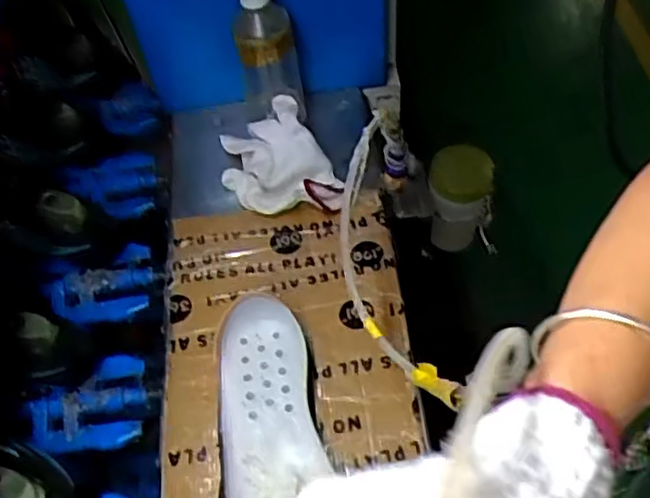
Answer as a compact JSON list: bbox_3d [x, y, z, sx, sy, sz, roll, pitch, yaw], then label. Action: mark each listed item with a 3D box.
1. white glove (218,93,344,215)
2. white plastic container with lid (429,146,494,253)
[{"bbox_3d":[-0.049,-0.096,0.746,0.125,0.051,0.122,-12,55,-4],"label":"white glove"},{"bbox_3d":[0.165,-0.053,0.862,0.076,0.145,0.064,5,56,8],"label":"white plastic container with lid"}]

